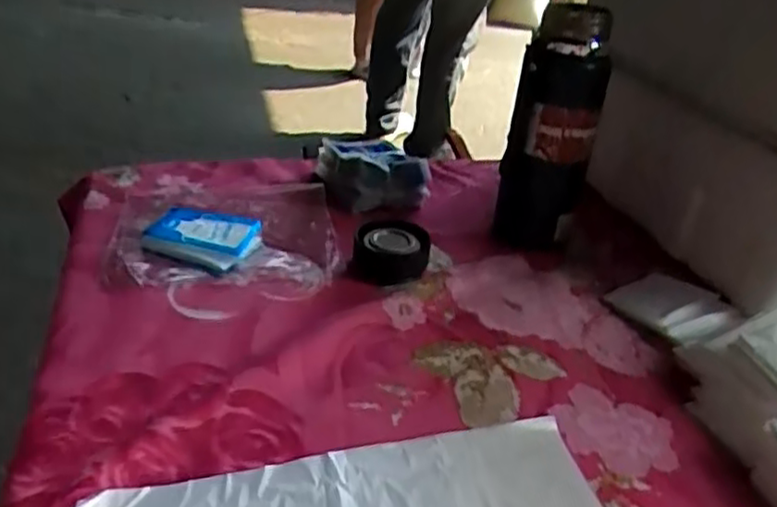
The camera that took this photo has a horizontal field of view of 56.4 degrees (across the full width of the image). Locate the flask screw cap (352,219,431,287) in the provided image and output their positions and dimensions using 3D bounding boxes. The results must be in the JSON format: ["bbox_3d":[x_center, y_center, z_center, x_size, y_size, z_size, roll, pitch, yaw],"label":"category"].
[{"bbox_3d":[0.001,-0.003,0.644,0.063,0.032,0.063,4,31,-2],"label":"flask screw cap"}]

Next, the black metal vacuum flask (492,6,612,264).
[{"bbox_3d":[0.144,-0.102,0.644,0.077,0.236,0.064,11,32,9],"label":"black metal vacuum flask"}]

